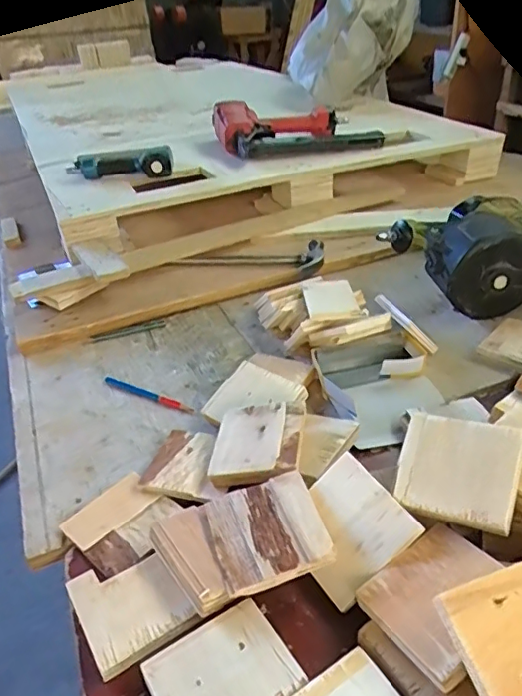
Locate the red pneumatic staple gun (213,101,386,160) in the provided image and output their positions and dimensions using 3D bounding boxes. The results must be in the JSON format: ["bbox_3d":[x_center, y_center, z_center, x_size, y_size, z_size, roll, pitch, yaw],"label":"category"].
[{"bbox_3d":[0.072,-0.464,1.157,0.312,0.090,0.186,-10,35,-8],"label":"red pneumatic staple gun"}]

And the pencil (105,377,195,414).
[{"bbox_3d":[-0.137,0.056,0.674,0.135,0.009,0.012,15,39,25],"label":"pencil"}]

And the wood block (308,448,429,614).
[{"bbox_3d":[0.068,0.144,0.447,0.089,0.009,0.089,-44,56,-3],"label":"wood block"}]

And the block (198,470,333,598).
[{"bbox_3d":[0.003,0.146,0.449,0.087,0.010,0.093,-21,37,-5],"label":"block"}]

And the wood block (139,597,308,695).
[{"bbox_3d":[-0.025,0.228,0.383,0.092,0.019,0.077,-23,39,-26],"label":"wood block"}]

